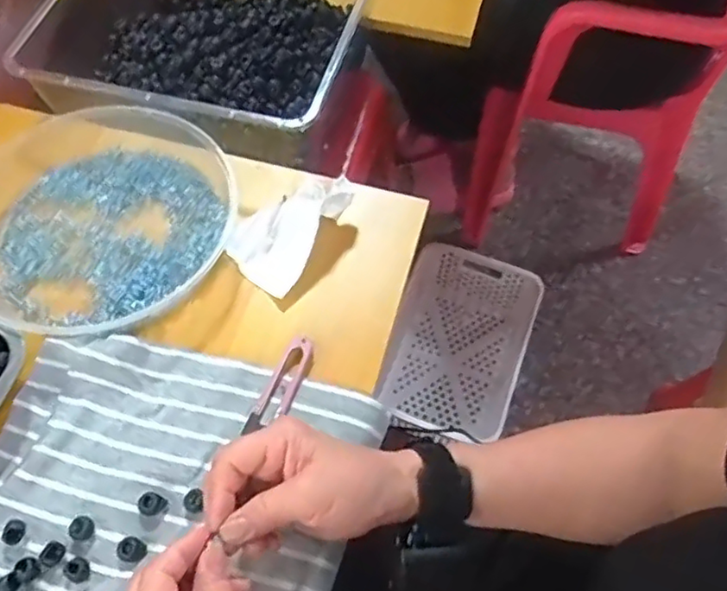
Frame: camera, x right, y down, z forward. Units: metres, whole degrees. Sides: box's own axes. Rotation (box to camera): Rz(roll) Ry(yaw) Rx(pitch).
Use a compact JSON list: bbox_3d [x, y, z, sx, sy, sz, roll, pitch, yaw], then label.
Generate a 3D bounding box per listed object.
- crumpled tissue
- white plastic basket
[{"bbox_3d":[-0.066,-0.064,0.548,0.079,0.030,0.116,30,65,15],"label":"crumpled tissue"},{"bbox_3d":[0.158,0.075,1.066,0.225,0.104,0.276,17,62,8],"label":"white plastic basket"}]

